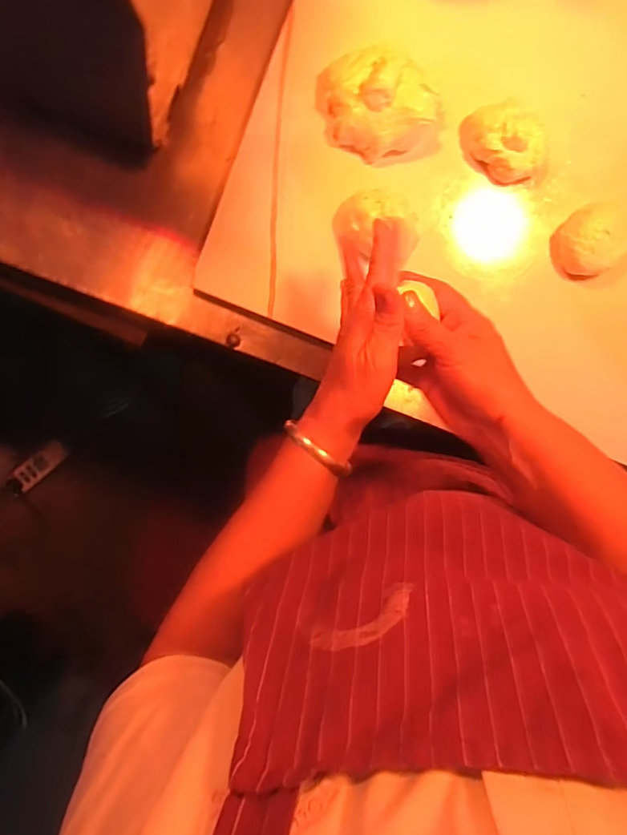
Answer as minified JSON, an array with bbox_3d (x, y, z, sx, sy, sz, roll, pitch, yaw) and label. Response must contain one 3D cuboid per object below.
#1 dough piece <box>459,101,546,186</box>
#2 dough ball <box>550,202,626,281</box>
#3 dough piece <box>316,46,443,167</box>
[{"bbox_3d":[0.176,-0.253,0.465,0.077,0.030,0.058,36,96,-7],"label":"dough piece"},{"bbox_3d":[0.258,-0.166,0.488,0.060,0.053,0.061,0,99,-2],"label":"dough ball"},{"bbox_3d":[0.063,-0.278,0.452,0.113,0.045,0.087,-10,99,-1],"label":"dough piece"}]

